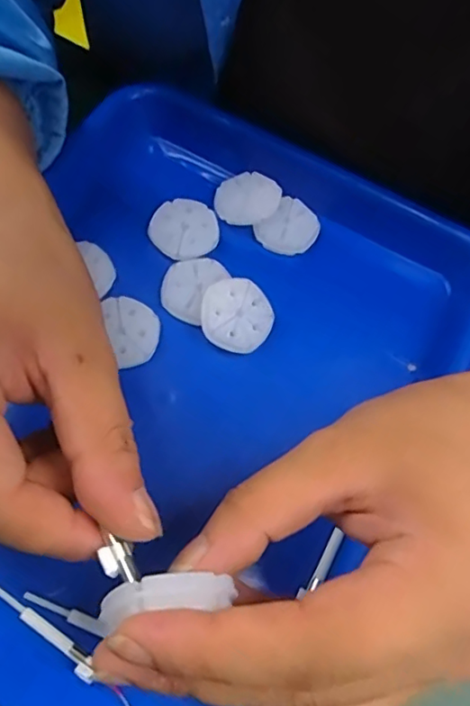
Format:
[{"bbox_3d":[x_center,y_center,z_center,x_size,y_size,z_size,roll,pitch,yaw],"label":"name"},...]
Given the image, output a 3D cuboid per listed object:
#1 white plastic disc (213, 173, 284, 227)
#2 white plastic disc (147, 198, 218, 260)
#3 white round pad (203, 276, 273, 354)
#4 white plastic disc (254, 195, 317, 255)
[{"bbox_3d":[0.007,-0.090,0.326,0.037,0.009,0.032,-12,66,-11],"label":"white plastic disc"},{"bbox_3d":[-0.029,-0.070,0.315,0.037,0.006,0.037,-9,66,-10],"label":"white plastic disc"},{"bbox_3d":[0.001,-0.019,0.292,0.037,0.004,0.038,3,78,-15],"label":"white round pad"},{"bbox_3d":[0.032,-0.072,0.325,0.030,0.006,0.036,42,70,8],"label":"white plastic disc"}]

